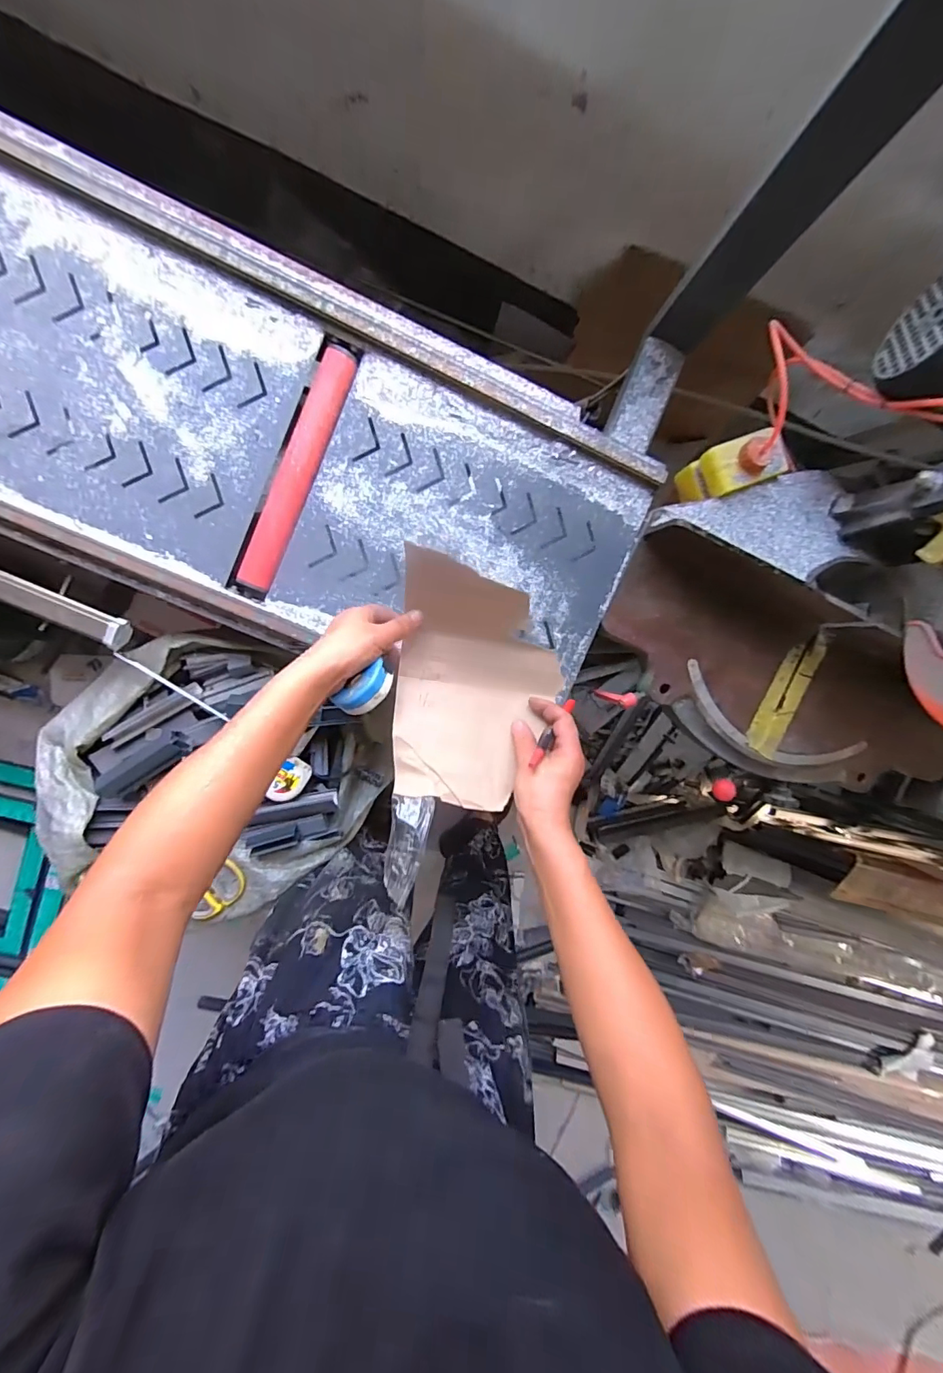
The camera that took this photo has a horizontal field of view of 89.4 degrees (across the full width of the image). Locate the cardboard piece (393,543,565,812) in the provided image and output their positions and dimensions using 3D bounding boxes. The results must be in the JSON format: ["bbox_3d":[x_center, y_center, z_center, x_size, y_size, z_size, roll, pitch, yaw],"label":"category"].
[{"bbox_3d":[0.009,-0.005,0.498,0.169,0.061,0.242,4,95,-6],"label":"cardboard piece"}]

